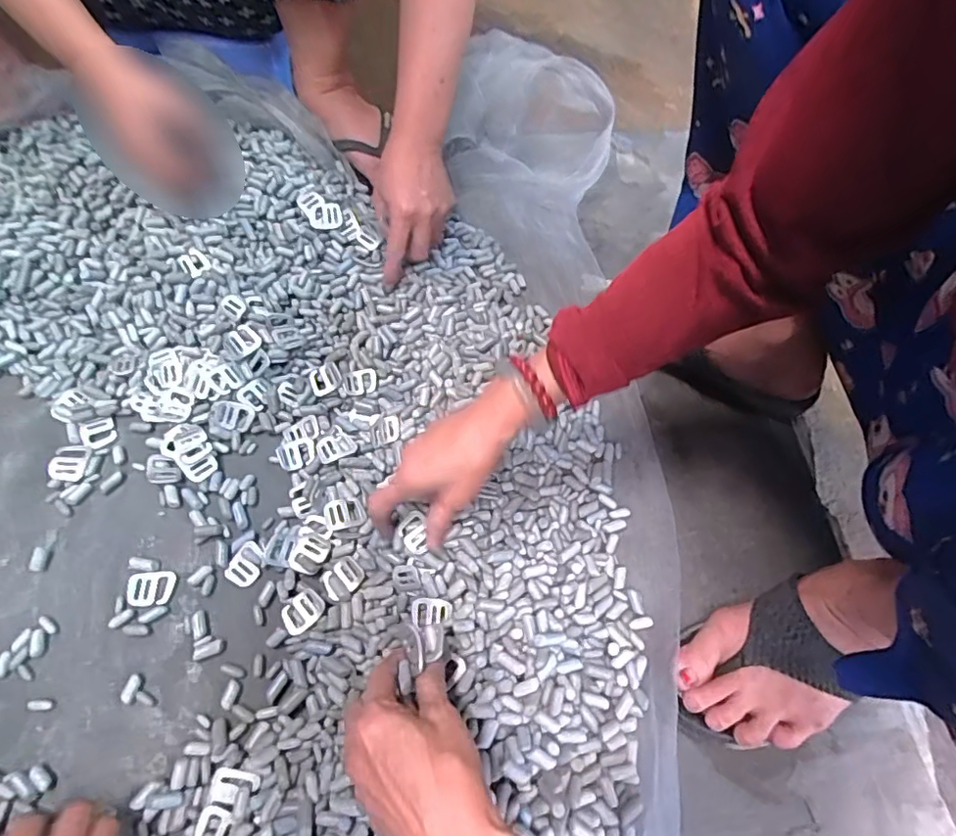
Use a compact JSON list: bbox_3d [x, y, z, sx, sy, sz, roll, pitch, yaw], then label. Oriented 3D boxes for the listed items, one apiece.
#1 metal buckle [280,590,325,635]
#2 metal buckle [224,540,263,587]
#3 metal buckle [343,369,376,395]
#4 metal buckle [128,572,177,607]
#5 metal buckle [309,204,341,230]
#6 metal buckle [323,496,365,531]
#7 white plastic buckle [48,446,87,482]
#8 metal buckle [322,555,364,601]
[{"bbox_3d":[-0.139,0.153,0.434,0.032,0.004,0.026,-36,70,-20],"label":"metal buckle"},{"bbox_3d":[-0.189,0.121,0.448,0.025,0.004,0.035,32,79,2],"label":"metal buckle"},{"bbox_3d":[-0.113,-0.034,0.527,0.031,0.006,0.027,-13,64,-10],"label":"metal buckle"},{"bbox_3d":[-0.258,0.135,0.432,0.032,0.005,0.025,-2,62,-5],"label":"metal buckle"},{"bbox_3d":[-0.160,-0.212,0.574,0.033,0.004,0.026,-13,89,-13],"label":"metal buckle"},{"bbox_3d":[-0.112,0.081,0.458,0.030,0.010,0.027,-11,59,-26],"label":"metal buckle"},{"bbox_3d":[-0.355,0.039,0.473,0.026,0.004,0.032,3,63,-19],"label":"white plastic buckle"},{"bbox_3d":[-0.110,0.129,0.443,0.033,0.005,0.027,-31,68,-18],"label":"metal buckle"}]

